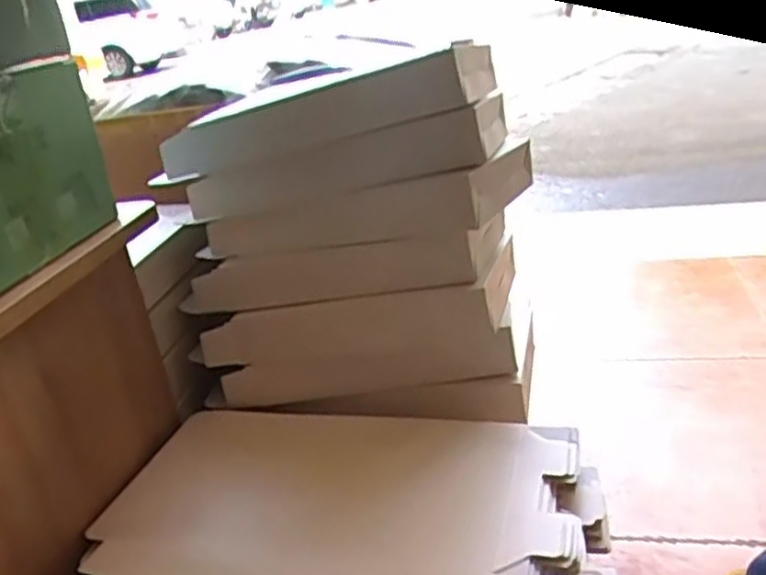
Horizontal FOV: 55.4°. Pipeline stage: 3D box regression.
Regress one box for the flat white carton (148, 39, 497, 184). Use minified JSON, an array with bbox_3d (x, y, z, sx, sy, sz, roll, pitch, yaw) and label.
[{"bbox_3d":[-0.058,-0.167,0.685,0.326,0.064,0.150,-10,21,26],"label":"flat white carton"}]

